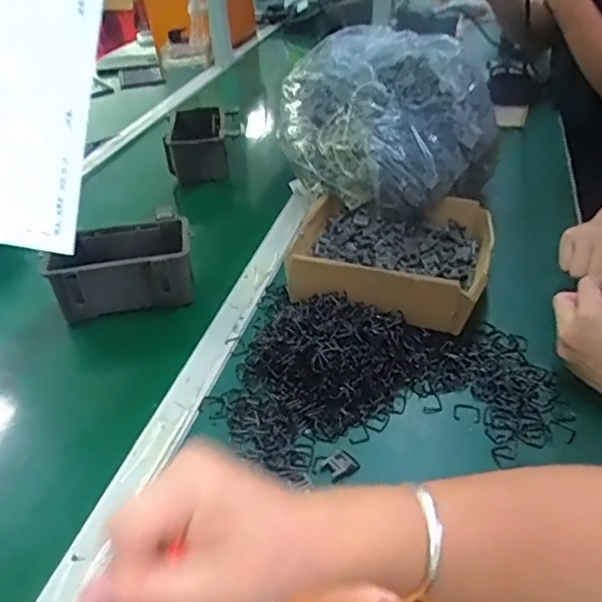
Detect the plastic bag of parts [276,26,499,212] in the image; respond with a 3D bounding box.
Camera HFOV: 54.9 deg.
[{"bbox_3d":[0.120,-0.258,0.835,0.287,0.187,0.280,-8,38,-6],"label":"plastic bag of parts"}]

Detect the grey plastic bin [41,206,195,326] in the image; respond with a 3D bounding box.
[{"bbox_3d":[-0.225,-0.044,0.741,0.172,0.079,0.119,-8,38,-6],"label":"grey plastic bin"}]

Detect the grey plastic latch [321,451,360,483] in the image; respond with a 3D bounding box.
[{"bbox_3d":[0.036,0.150,0.530,0.030,0.007,0.023,-22,42,-22],"label":"grey plastic latch"}]

